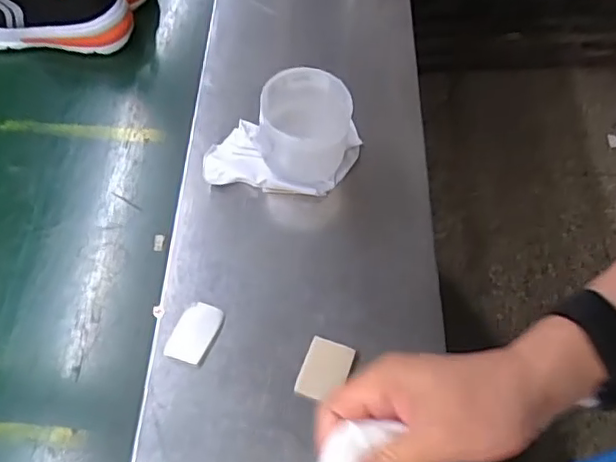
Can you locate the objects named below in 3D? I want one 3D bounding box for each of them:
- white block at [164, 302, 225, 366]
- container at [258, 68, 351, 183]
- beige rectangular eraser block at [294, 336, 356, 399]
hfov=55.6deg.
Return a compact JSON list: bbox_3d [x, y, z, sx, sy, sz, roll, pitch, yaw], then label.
[{"bbox_3d":[-0.103,0.092,0.536,0.037,0.009,0.058,16,60,8],"label":"white block"},{"bbox_3d":[-0.004,-0.103,0.616,0.088,0.098,0.095,1,59,-1],"label":"container"},{"bbox_3d":[0.016,0.124,0.522,0.039,0.008,0.054,19,60,10],"label":"beige rectangular eraser block"}]

